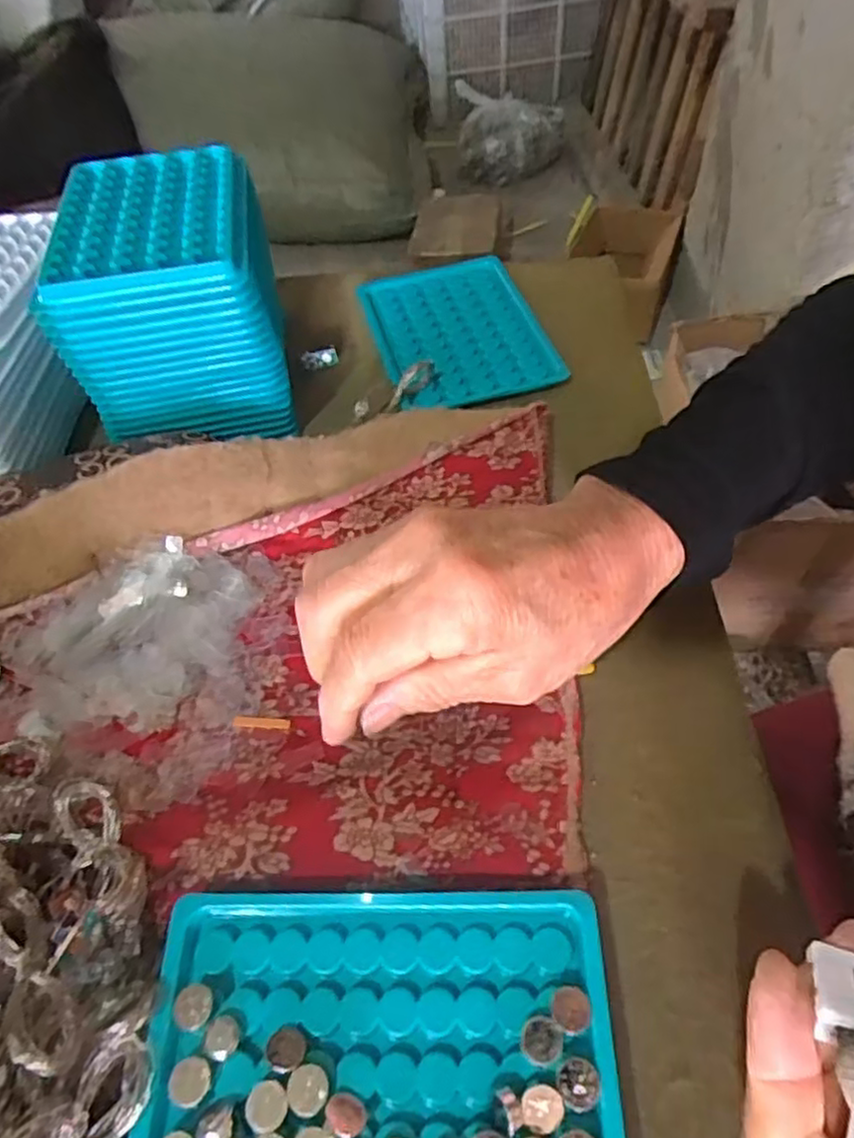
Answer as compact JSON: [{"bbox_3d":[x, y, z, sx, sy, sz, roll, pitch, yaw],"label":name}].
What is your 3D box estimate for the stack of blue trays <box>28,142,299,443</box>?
[{"bbox_3d":[-0.128,-0.143,0.364,0.106,0.095,0.116,-11,53,-4],"label":"stack of blue trays"}]

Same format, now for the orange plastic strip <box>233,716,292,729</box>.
[{"bbox_3d":[-0.065,0.060,0.273,0.022,0.004,0.004,-1,52,4],"label":"orange plastic strip"}]

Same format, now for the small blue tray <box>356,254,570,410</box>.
[{"bbox_3d":[0.017,-0.145,0.420,0.096,0.011,0.132,-13,53,-6],"label":"small blue tray"}]

